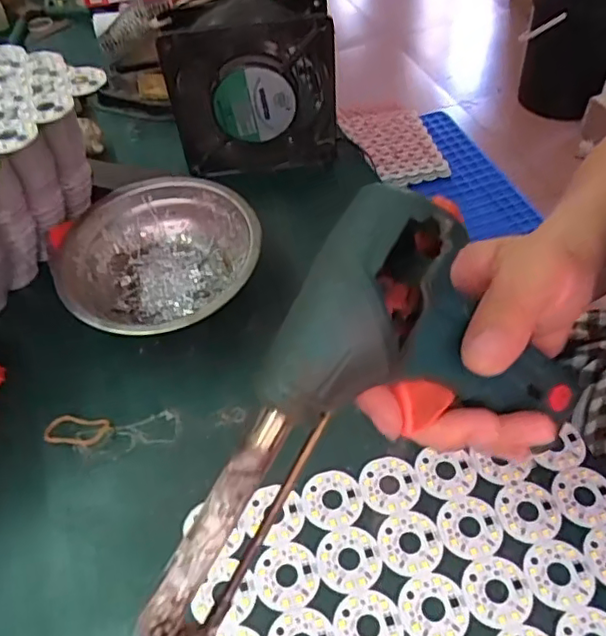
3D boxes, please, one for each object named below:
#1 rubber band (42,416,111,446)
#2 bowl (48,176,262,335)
[{"bbox_3d":[-0.128,0.064,0.339,0.036,0.004,0.018,3,41,5],"label":"rubber band"},{"bbox_3d":[-0.093,-0.033,0.394,0.126,0.049,0.125,-2,50,3],"label":"bowl"}]

